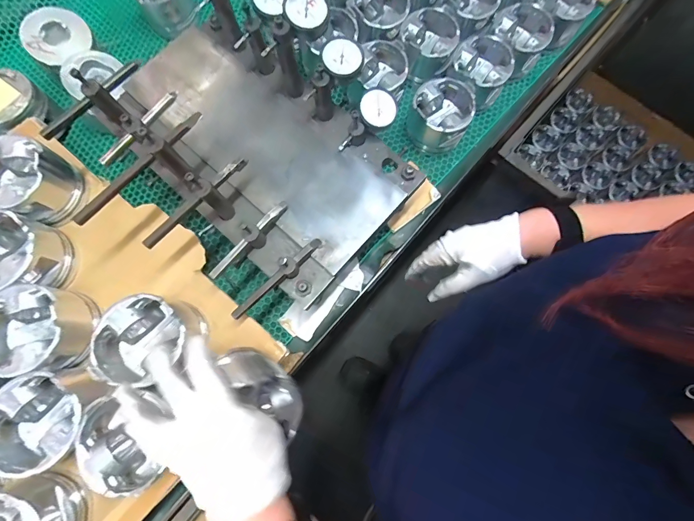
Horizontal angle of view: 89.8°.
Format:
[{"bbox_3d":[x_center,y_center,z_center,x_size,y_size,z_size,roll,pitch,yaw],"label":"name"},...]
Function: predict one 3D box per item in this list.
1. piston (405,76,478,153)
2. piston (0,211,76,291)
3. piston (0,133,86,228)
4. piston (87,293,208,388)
[{"bbox_3d":[0.163,-0.257,0.620,0.102,0.092,0.108,0,77,-1],"label":"piston"},{"bbox_3d":[-0.418,-0.004,0.441,0.097,0.077,0.094,0,77,-1],"label":"piston"},{"bbox_3d":[-0.429,-0.105,0.471,0.104,0.087,0.101,27,78,5],"label":"piston"},{"bbox_3d":[-0.231,0.094,0.418,0.102,0.087,0.100,0,77,-1],"label":"piston"}]

